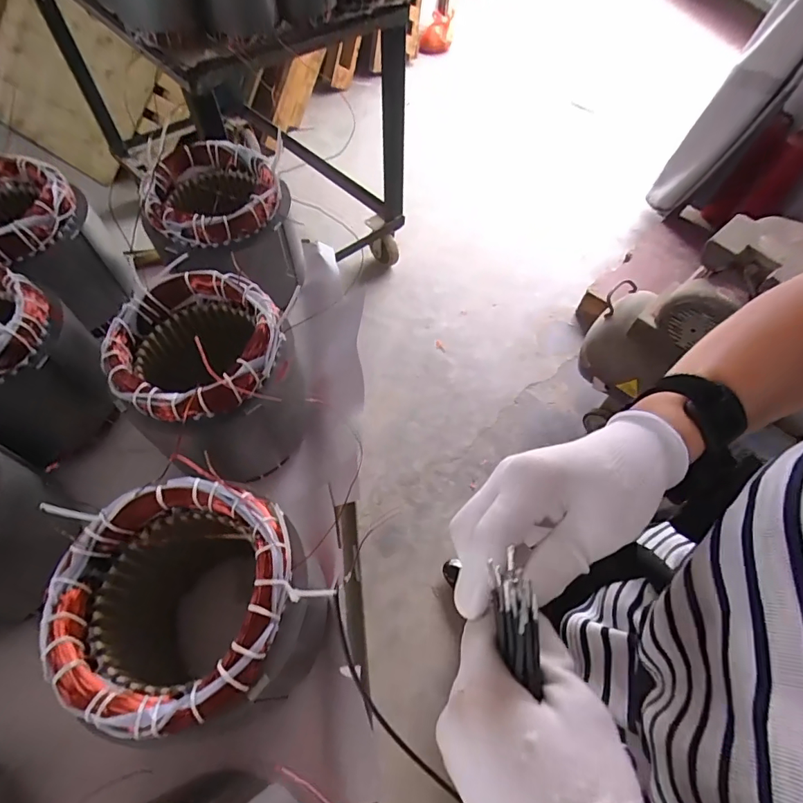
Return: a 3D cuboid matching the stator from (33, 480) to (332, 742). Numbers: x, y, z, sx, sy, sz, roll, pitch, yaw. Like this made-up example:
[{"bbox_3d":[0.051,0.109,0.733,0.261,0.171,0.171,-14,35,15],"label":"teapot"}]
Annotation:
[{"bbox_3d":[-0.139,0.149,0.331,0.136,0.159,0.132,1,58,-1],"label":"stator"}]

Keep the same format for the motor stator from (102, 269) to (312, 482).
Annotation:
[{"bbox_3d":[-0.170,-0.020,0.414,0.136,0.126,0.131,1,58,-1],"label":"motor stator"}]

